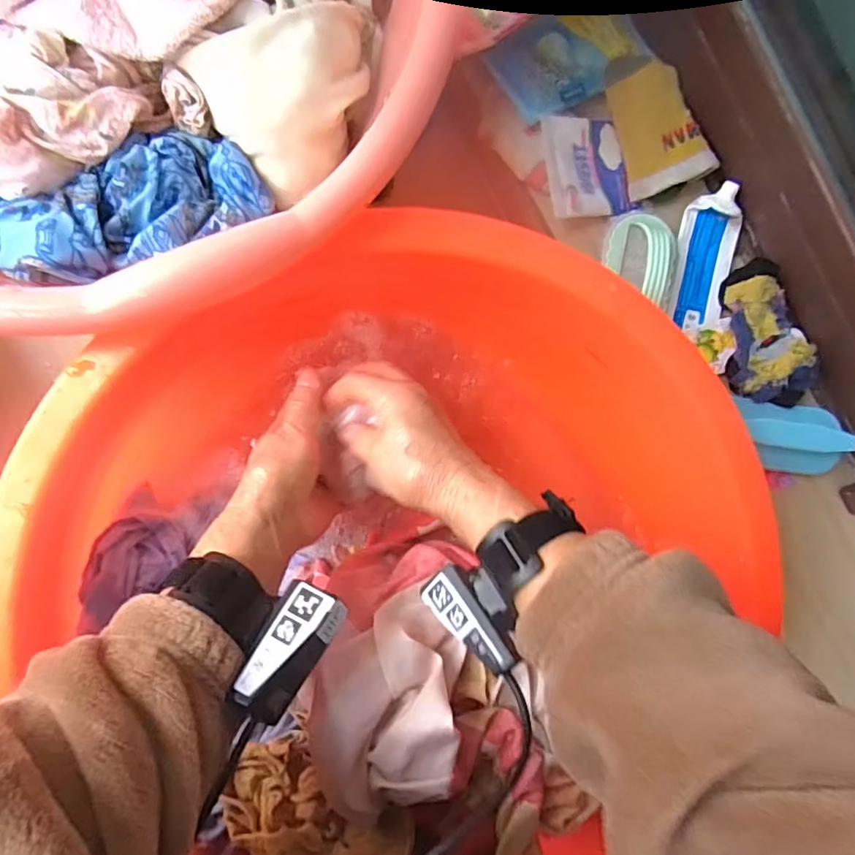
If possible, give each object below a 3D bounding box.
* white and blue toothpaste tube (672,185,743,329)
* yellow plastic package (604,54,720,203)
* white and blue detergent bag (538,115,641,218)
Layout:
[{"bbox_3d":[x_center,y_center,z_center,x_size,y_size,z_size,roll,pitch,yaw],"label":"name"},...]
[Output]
[{"bbox_3d":[0.233,-0.140,0.474,0.050,0.025,0.114,11,89,-9],"label":"white and blue toothpaste tube"},{"bbox_3d":[0.185,-0.245,0.457,0.064,0.019,0.109,-16,94,-8],"label":"yellow plastic package"},{"bbox_3d":[0.130,-0.209,0.457,0.071,0.008,0.077,-9,92,-9],"label":"white and blue detergent bag"}]

